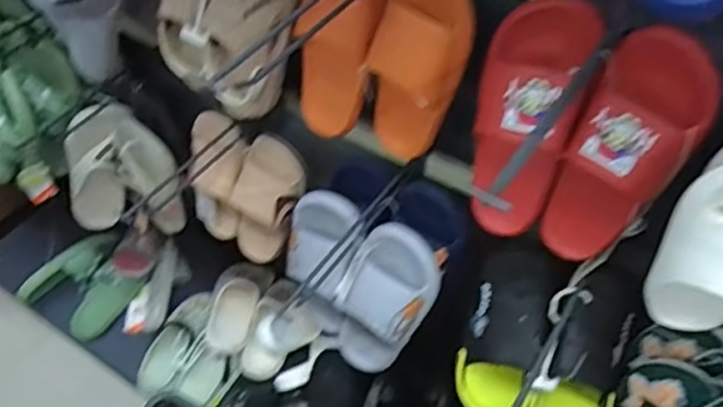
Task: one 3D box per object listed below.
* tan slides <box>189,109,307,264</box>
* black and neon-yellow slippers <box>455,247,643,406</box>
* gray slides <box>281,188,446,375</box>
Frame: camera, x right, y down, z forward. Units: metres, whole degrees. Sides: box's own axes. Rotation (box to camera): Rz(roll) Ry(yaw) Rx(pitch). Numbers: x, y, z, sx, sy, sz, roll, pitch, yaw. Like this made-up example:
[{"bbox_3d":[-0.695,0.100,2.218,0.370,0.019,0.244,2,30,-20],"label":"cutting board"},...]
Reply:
[{"bbox_3d":[-0.198,-0.016,1.141,0.210,0.262,0.103,19,53,15],"label":"tan slides"},{"bbox_3d":[0.261,0.223,0.907,0.241,0.274,0.103,17,22,8],"label":"black and neon-yellow slippers"},{"bbox_3d":[-0.007,0.123,0.984,0.238,0.257,0.111,29,56,22],"label":"gray slides"}]

